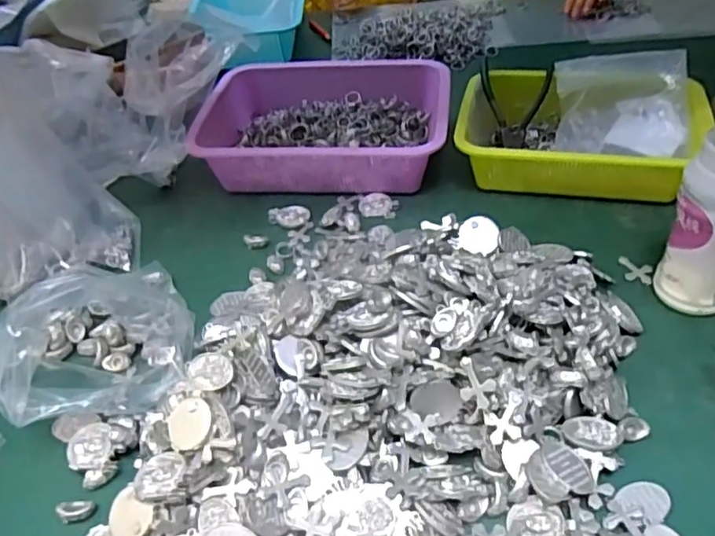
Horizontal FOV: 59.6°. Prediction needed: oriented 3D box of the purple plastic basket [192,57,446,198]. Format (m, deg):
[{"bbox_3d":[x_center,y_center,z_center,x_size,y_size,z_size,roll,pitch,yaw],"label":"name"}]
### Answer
[{"bbox_3d":[-0.042,-0.190,0.803,0.311,0.076,0.233,1,43,8],"label":"purple plastic basket"}]

